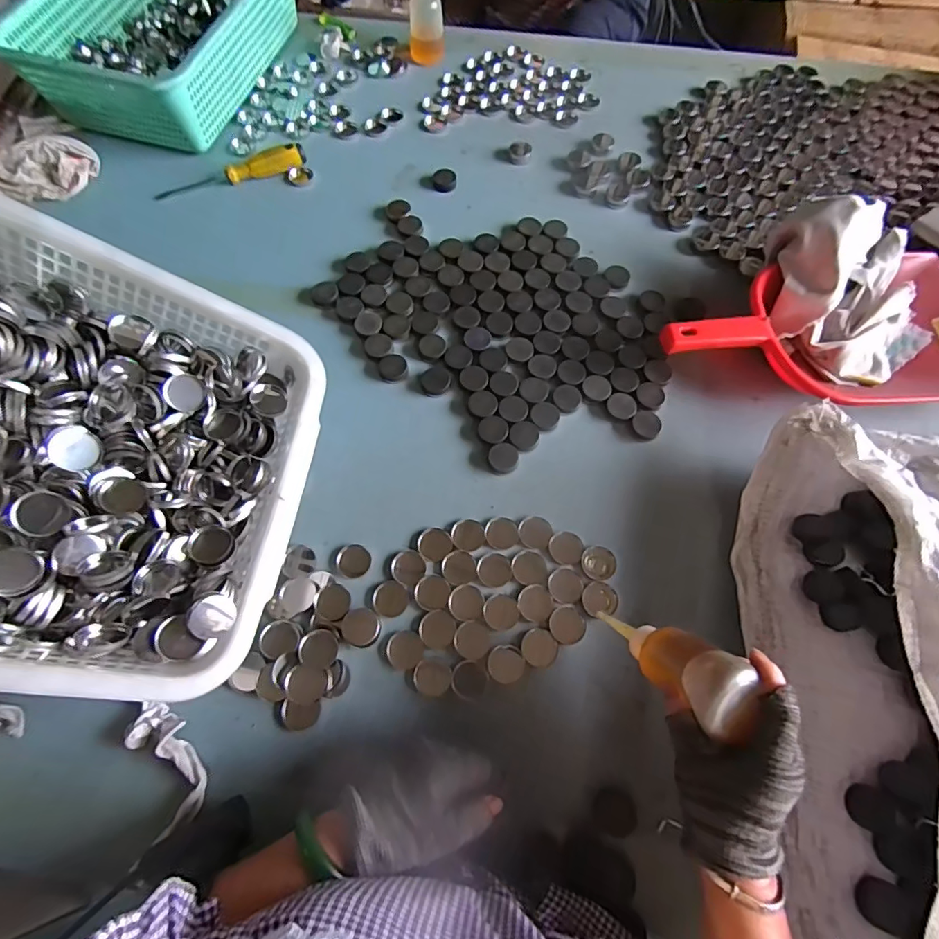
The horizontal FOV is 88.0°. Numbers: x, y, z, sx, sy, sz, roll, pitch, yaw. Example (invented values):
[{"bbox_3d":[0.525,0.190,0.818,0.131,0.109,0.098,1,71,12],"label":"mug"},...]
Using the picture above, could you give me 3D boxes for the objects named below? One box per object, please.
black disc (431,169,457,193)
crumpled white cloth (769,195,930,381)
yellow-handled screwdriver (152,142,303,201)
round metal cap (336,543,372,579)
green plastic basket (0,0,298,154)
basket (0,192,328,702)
[{"bbox_3d":[-0.035,-0.413,0.692,0.034,0.014,0.034,0,68,0],"label":"black disc"},{"bbox_3d":[0.445,-0.200,0.552,0.185,0.118,0.175,0,68,-1],"label":"crumpled white cloth"},{"bbox_3d":[-0.337,-0.421,0.685,0.211,0.027,0.035,-16,69,-7],"label":"yellow-handled screwdriver"},{"bbox_3d":[-0.117,0.092,0.490,0.032,0.010,0.033,0,68,0],"label":"round metal cap"},{"bbox_3d":[-0.450,-0.648,0.730,0.280,0.117,0.368,19,69,7],"label":"green plastic basket"},{"bbox_3d":[-0.354,-0.026,0.367,0.431,0.114,0.332,20,66,-27],"label":"basket"}]

